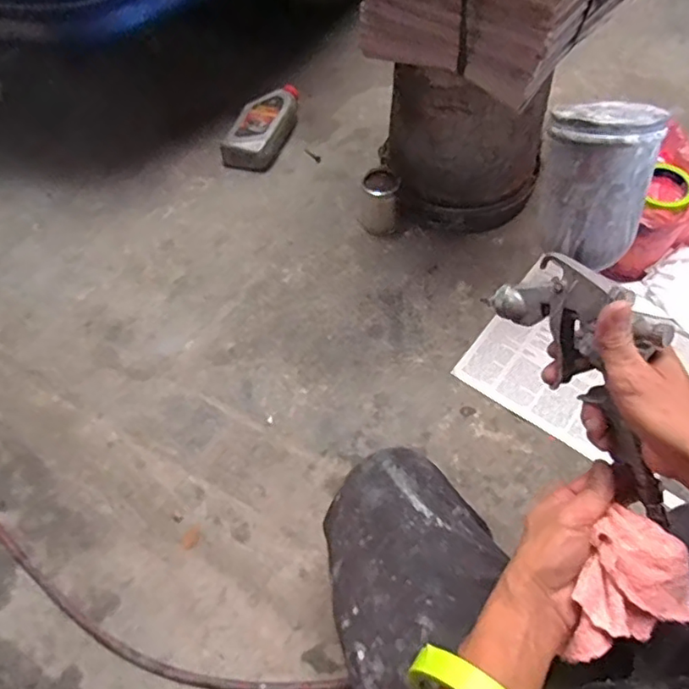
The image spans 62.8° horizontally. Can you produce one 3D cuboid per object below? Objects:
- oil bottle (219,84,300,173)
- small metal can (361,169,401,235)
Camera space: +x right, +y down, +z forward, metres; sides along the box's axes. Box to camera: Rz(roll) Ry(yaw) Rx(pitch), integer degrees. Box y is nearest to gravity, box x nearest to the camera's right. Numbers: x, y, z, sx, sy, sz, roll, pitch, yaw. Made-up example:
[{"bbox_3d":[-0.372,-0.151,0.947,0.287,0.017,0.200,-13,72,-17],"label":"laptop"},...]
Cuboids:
[{"bbox_3d":[-0.184,-0.506,1.283,0.126,0.065,0.254,12,59,11],"label":"oil bottle"},{"bbox_3d":[0.067,-0.275,1.080,0.076,0.108,0.069,10,58,9],"label":"small metal can"}]

